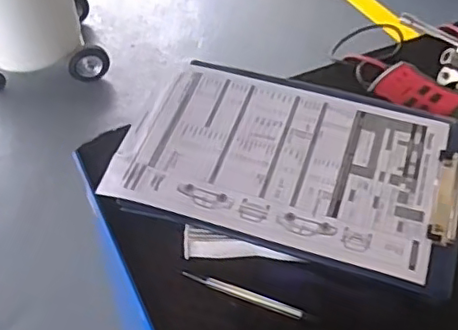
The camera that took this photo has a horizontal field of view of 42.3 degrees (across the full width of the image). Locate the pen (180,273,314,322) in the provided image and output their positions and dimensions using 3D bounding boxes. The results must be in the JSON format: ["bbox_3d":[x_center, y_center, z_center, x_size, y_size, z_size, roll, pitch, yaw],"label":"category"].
[{"bbox_3d":[0.018,0.128,0.578,0.135,0.012,0.012,21,53,16],"label":"pen"}]

